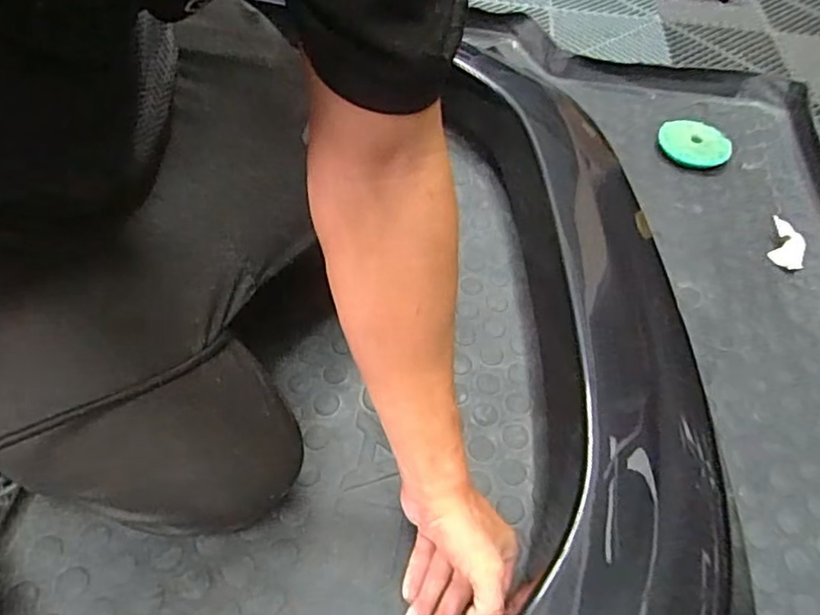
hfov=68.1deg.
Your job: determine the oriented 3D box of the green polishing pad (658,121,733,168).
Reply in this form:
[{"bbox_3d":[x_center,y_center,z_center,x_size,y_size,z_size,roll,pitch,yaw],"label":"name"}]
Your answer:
[{"bbox_3d":[0.403,-0.232,0.856,0.090,0.010,0.107,0,51,12],"label":"green polishing pad"}]

